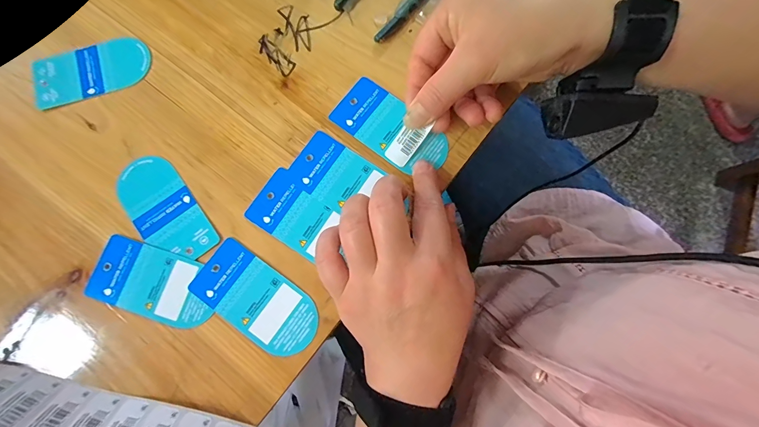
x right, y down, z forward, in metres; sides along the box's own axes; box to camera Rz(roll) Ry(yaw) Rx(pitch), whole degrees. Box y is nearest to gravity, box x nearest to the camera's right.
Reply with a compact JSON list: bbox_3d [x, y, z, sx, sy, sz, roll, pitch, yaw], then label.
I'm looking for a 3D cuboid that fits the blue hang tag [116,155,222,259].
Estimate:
[{"bbox_3d":[-0.162,-0.003,0.258,0.045,0.004,0.092,-38,80,-7],"label":"blue hang tag"}]

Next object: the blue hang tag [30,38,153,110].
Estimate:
[{"bbox_3d":[-0.236,-0.118,0.283,0.092,0.004,0.048,-18,78,-3],"label":"blue hang tag"}]

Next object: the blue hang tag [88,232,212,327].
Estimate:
[{"bbox_3d":[-0.162,0.049,0.246,0.092,0.005,0.046,19,79,5],"label":"blue hang tag"}]

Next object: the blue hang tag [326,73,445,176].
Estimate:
[{"bbox_3d":[0.010,-0.067,0.268,0.092,0.008,0.046,37,82,8],"label":"blue hang tag"}]

